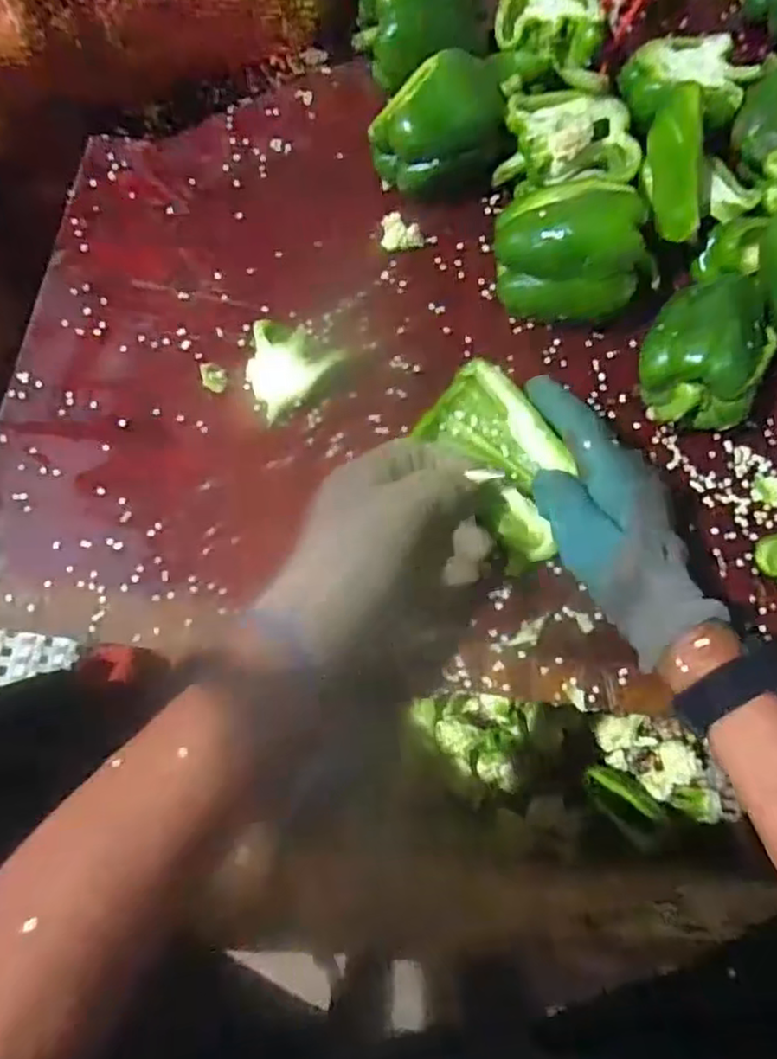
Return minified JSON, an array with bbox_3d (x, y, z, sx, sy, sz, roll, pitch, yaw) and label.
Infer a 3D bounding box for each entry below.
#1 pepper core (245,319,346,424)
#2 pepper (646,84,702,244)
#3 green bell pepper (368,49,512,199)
[{"bbox_3d":[-0.072,-0.111,0.459,0.051,0.026,0.063,39,78,8],"label":"pepper core"},{"bbox_3d":[0.195,-0.246,0.469,0.019,0.045,0.110,8,79,-27],"label":"pepper"},{"bbox_3d":[0.038,-0.284,0.483,0.100,0.076,0.067,-5,75,-3],"label":"green bell pepper"}]

